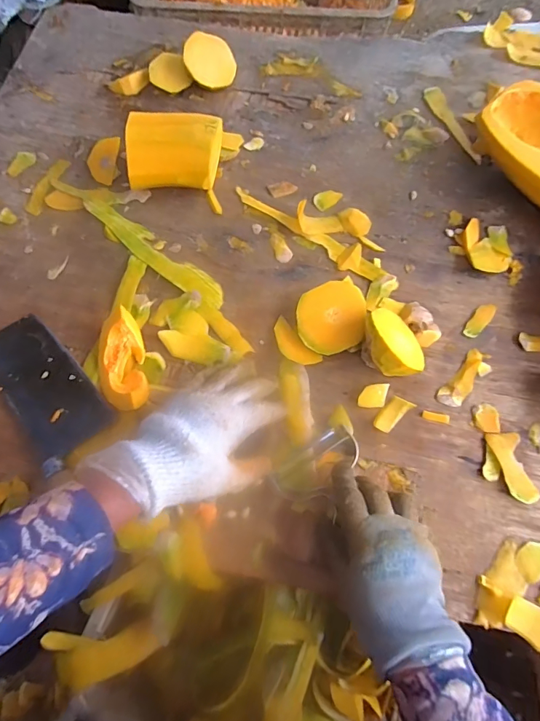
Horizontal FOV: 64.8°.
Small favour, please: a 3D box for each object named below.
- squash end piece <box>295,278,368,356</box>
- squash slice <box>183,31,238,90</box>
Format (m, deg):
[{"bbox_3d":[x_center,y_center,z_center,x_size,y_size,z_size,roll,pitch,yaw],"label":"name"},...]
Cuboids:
[{"bbox_3d":[0.068,-0.047,0.472,0.074,0.027,0.076,0,68,-1],"label":"squash end piece"},{"bbox_3d":[-0.081,-0.407,0.579,0.070,0.011,0.064,13,96,-20],"label":"squash slice"}]

